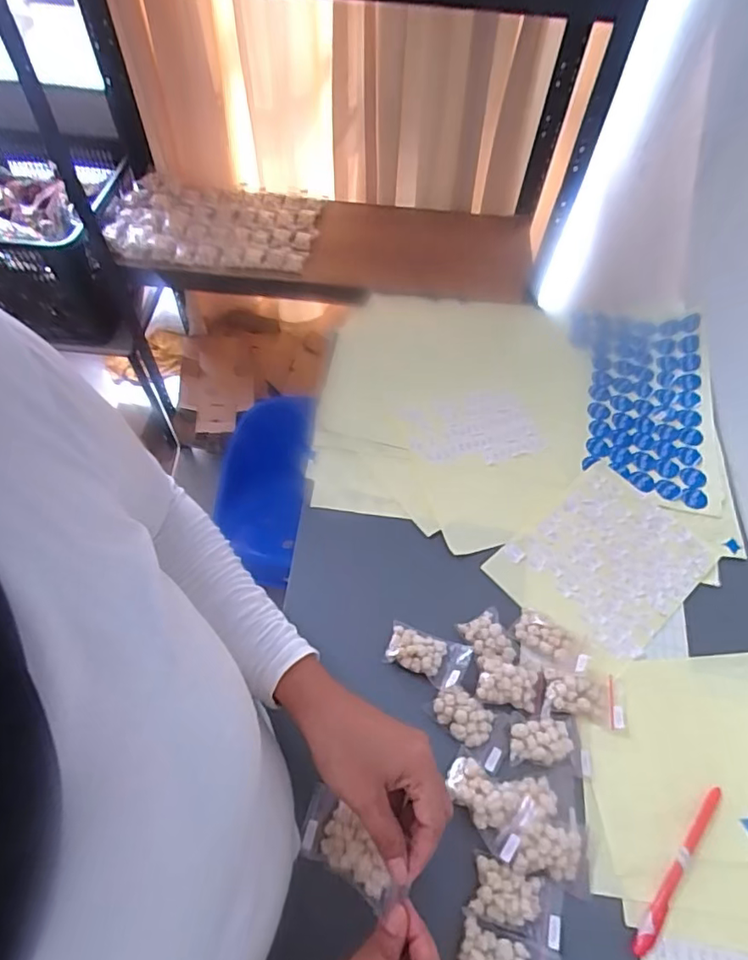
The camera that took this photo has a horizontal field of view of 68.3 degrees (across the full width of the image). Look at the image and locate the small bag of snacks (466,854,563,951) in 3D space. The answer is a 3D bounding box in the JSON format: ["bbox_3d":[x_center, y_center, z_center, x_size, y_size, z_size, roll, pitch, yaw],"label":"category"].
[{"bbox_3d":[0.111,0.323,0.424,0.071,0.013,0.041,17,59,9],"label":"small bag of snacks"}]

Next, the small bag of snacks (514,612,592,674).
[{"bbox_3d":[0.167,0.158,0.524,0.069,0.017,0.048,26,60,14],"label":"small bag of snacks"}]

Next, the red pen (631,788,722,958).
[{"bbox_3d":[0.246,0.309,0.440,0.013,0.010,0.142,40,65,21],"label":"red pen"}]

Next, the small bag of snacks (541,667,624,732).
[{"bbox_3d":[0.191,0.198,0.501,0.076,0.015,0.046,6,58,2],"label":"small bag of snacks"}]

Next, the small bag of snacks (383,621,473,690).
[{"bbox_3d":[0.050,0.165,0.517,0.076,0.010,0.043,19,59,10],"label":"small bag of snacks"}]

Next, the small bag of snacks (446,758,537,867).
[{"bbox_3d":[0.091,0.266,0.451,0.071,0.019,0.048,30,62,16],"label":"small bag of snacks"}]

